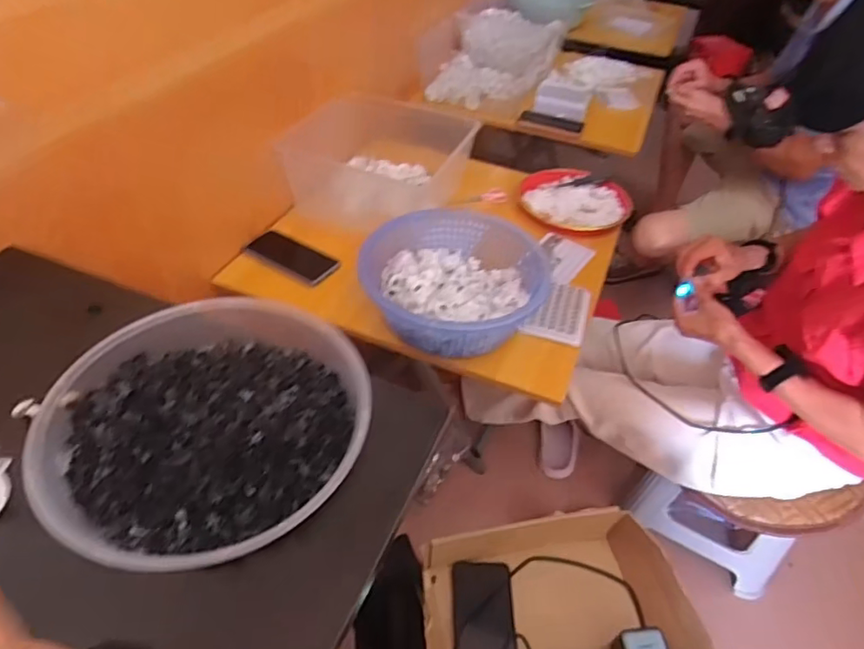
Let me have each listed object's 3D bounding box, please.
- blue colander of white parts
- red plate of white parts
[{"bbox_3d":[0.036,-0.073,0.887,0.282,0.092,0.262,2,45,-2],"label":"blue colander of white parts"},{"bbox_3d":[0.294,-0.252,1.182,0.217,0.042,0.209,2,45,-2],"label":"red plate of white parts"}]

